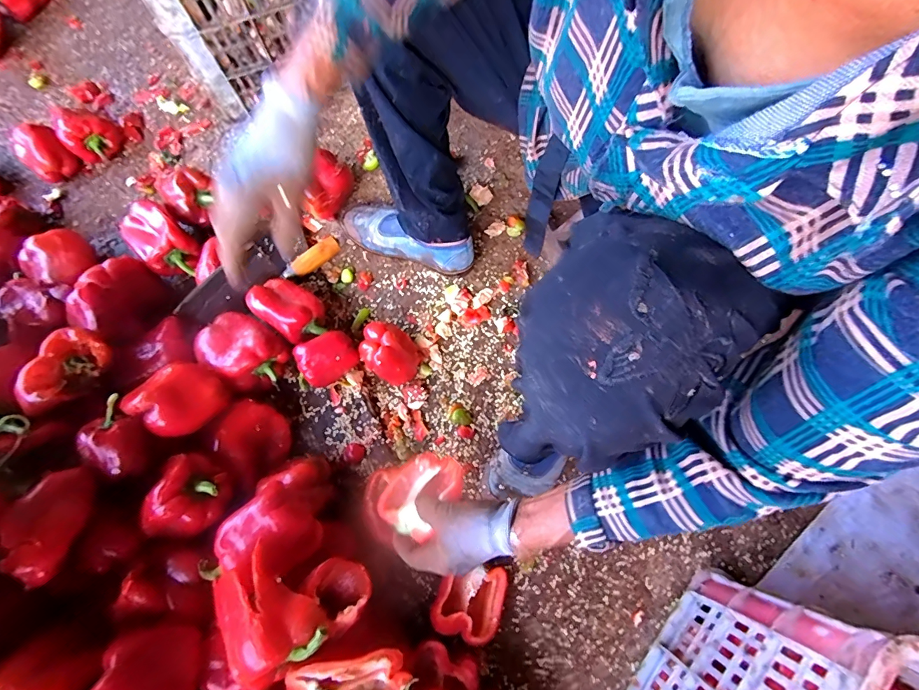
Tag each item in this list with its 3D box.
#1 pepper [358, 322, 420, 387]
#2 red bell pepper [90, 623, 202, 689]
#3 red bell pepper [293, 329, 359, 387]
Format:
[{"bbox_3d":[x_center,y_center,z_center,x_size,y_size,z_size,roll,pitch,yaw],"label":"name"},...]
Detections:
[{"bbox_3d":[-0.107,0.014,0.646,0.091,0.081,0.076,31,74,8],"label":"pepper"},{"bbox_3d":[-0.294,0.322,0.398,0.081,0.066,0.092,1,72,-1],"label":"red bell pepper"},{"bbox_3d":[-0.197,0.016,0.636,0.084,0.078,0.067,-31,76,-11],"label":"red bell pepper"}]

